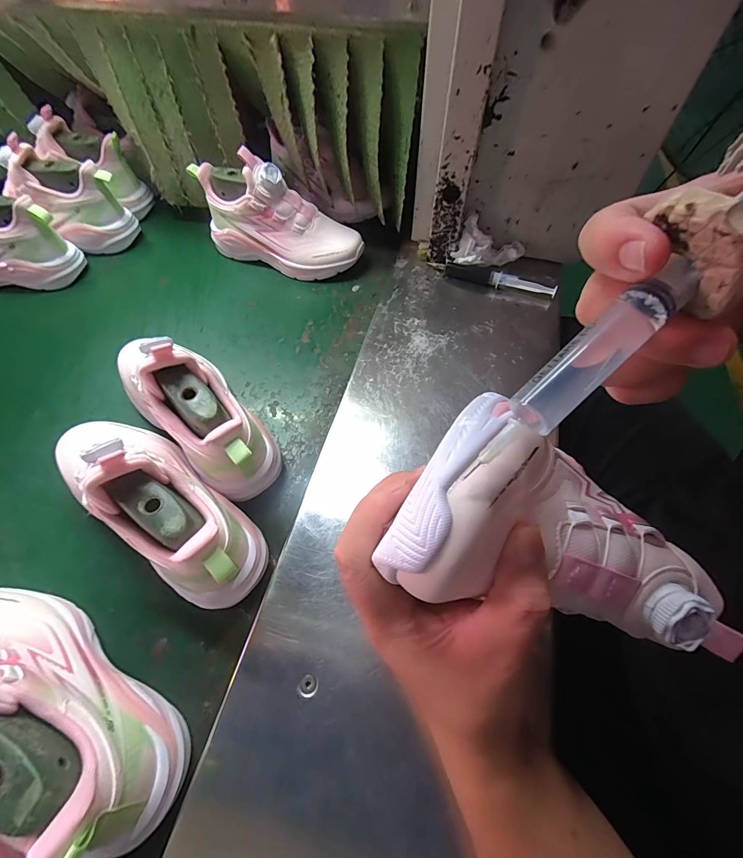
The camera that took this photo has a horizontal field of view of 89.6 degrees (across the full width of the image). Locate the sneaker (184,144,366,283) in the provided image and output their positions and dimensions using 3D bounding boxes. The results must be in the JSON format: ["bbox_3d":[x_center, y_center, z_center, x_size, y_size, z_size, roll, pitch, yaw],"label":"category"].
[{"bbox_3d":[-0.136,-0.311,0.551,0.237,0.136,0.072,20,61,12],"label":"sneaker"}]

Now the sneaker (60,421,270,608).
[{"bbox_3d":[-0.204,0.050,0.333,0.253,0.137,0.080,33,64,18],"label":"sneaker"}]

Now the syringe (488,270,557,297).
[{"bbox_3d":[0.205,-0.196,0.509,0.088,0.023,0.010,16,60,12],"label":"syringe"}]

